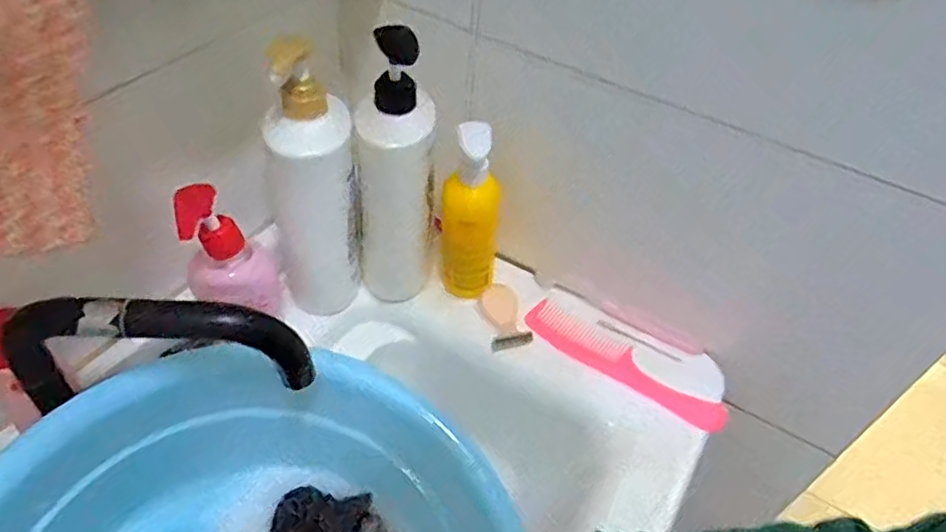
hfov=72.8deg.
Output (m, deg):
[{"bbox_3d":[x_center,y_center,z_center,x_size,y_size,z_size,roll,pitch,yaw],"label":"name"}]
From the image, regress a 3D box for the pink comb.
[{"bbox_3d":[0.147,0.095,0.630,0.209,0.011,0.042,29,62,21],"label":"pink comb"}]

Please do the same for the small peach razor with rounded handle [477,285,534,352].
[{"bbox_3d":[0.031,0.050,0.653,0.038,0.015,0.071,-8,48,-13],"label":"small peach razor with rounded handle"}]

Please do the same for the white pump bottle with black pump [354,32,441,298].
[{"bbox_3d":[-0.069,-0.083,0.581,0.067,0.259,0.063,7,46,0],"label":"white pump bottle with black pump"}]

